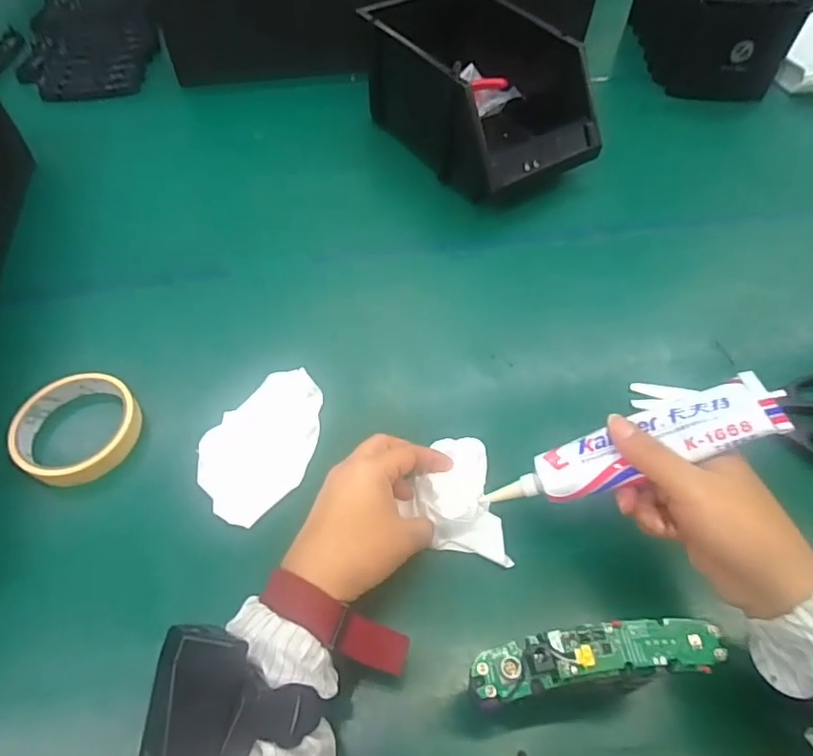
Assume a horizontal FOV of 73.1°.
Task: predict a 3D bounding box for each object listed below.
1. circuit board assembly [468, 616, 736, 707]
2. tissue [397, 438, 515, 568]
[{"bbox_3d":[0.089,0.133,0.261,0.116,0.016,0.026,-5,56,-4],"label":"circuit board assembly"},{"bbox_3d":[0.032,0.085,0.380,0.059,0.026,0.090,-9,56,-6],"label":"tissue"}]

